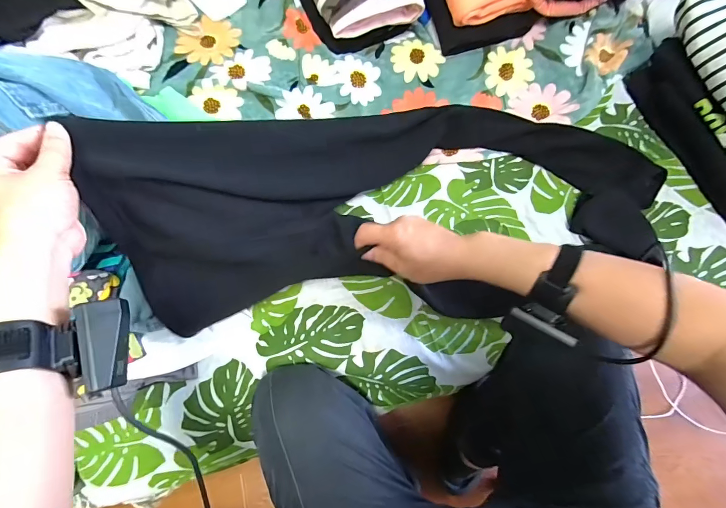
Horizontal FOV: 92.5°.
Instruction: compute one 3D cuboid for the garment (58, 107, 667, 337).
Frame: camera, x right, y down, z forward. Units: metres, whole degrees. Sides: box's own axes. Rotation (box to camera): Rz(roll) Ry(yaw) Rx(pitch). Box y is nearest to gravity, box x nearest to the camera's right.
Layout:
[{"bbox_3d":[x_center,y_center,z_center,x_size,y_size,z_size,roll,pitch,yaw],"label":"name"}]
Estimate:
[{"bbox_3d":[0.066,-0.083,0.497,0.739,0.180,0.269,-10,71,-15],"label":"garment"}]

